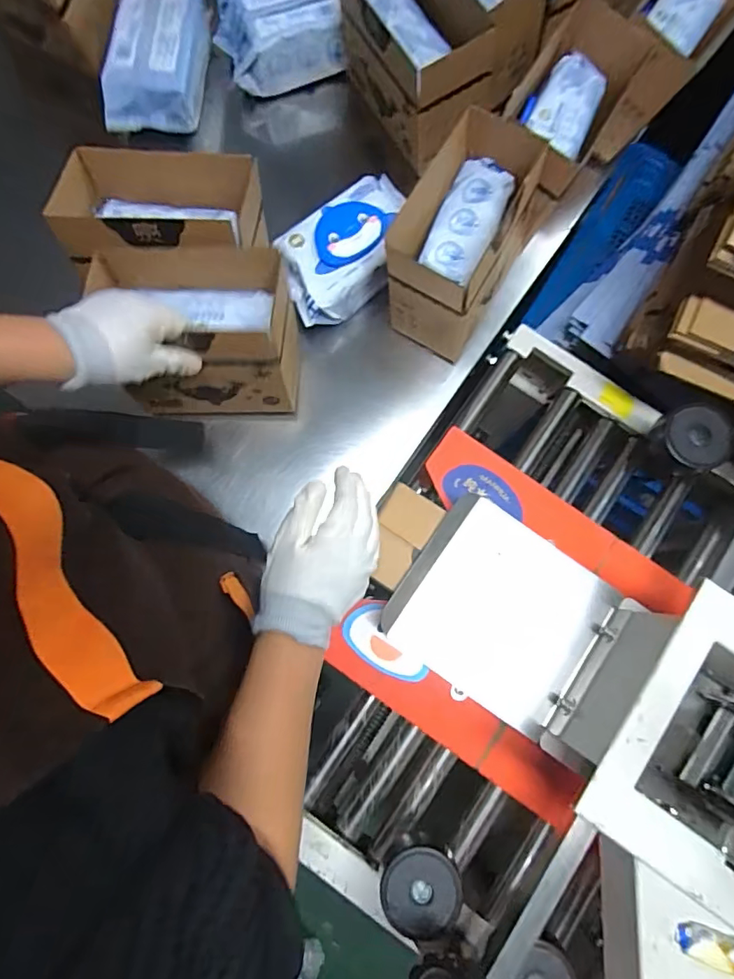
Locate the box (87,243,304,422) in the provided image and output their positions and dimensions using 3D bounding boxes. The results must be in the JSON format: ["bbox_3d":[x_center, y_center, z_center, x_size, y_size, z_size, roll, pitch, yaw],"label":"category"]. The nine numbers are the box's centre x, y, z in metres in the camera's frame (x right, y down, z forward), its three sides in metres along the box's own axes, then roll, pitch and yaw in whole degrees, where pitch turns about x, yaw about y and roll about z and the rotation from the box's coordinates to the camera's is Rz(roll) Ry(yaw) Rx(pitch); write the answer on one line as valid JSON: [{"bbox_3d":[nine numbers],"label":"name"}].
[{"bbox_3d":[-0.185,-0.170,0.574,0.192,0.154,0.125,-1,80,-1],"label":"box"}]

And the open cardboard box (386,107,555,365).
[{"bbox_3d":[0.111,-0.288,0.603,0.120,0.153,0.190,30,81,4],"label":"open cardboard box"}]

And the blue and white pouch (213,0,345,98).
[{"bbox_3d":[-0.118,-0.618,0.705,0.171,0.070,0.109,-10,80,-3],"label":"blue and white pouch"}]

